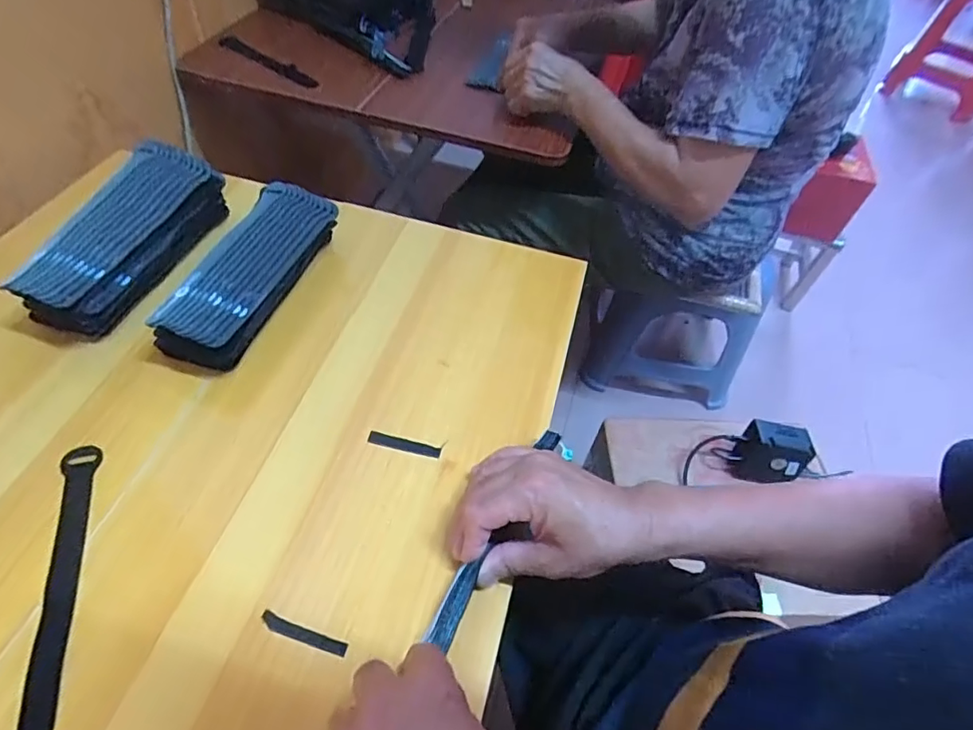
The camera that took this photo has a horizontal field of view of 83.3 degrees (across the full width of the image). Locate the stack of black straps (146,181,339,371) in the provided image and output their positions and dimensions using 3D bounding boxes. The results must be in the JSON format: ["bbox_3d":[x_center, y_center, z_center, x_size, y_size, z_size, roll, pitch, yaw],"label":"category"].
[{"bbox_3d":[-0.217,-0.084,0.511,0.075,0.054,0.202,17,52,8],"label":"stack of black straps"}]

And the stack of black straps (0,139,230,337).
[{"bbox_3d":[-0.336,-0.118,0.514,0.080,0.073,0.207,17,52,7],"label":"stack of black straps"}]

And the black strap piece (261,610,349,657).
[{"bbox_3d":[-0.120,0.176,0.358,0.060,0.004,0.010,18,53,8],"label":"black strap piece"}]

